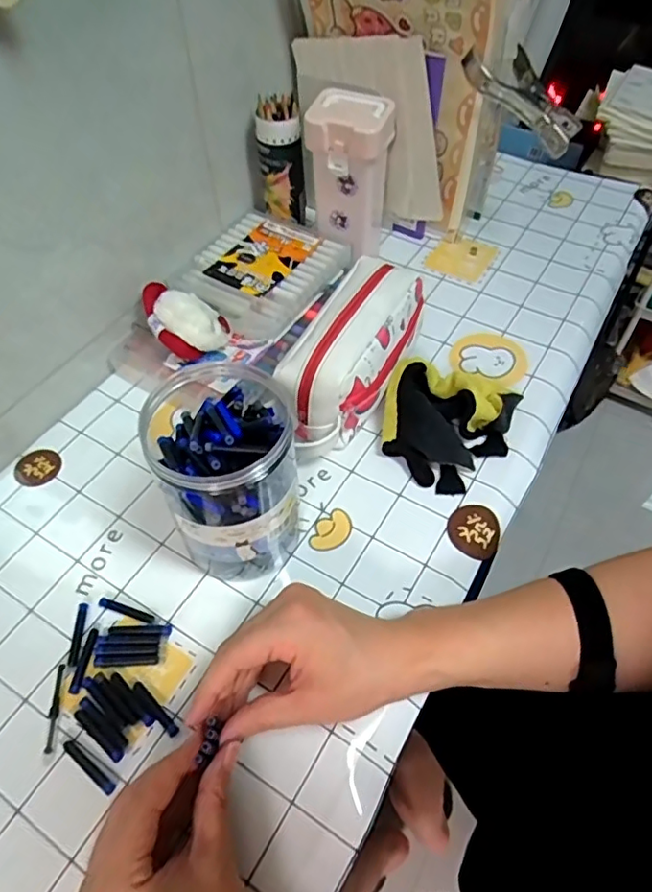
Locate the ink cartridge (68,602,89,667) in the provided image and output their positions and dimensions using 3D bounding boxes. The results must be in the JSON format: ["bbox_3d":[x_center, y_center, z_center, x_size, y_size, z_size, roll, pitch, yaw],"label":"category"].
[{"bbox_3d":[-0.186,0.141,0.432,0.008,0.005,0.045,-2,54,0],"label":"ink cartridge"}]

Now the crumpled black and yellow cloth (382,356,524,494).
[{"bbox_3d":[0.108,-0.023,0.528,0.115,0.042,0.120,24,58,18],"label":"crumpled black and yellow cloth"}]

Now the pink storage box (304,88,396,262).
[{"bbox_3d":[0.026,-0.290,0.632,0.082,0.164,0.087,6,54,6],"label":"pink storage box"}]

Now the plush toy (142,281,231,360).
[{"bbox_3d":[-0.146,-0.122,0.557,0.100,0.044,0.050,28,61,22],"label":"plush toy"}]

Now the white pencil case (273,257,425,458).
[{"bbox_3d":[0.023,-0.081,0.538,0.083,0.098,0.206,21,57,16],"label":"white pencil case"}]

